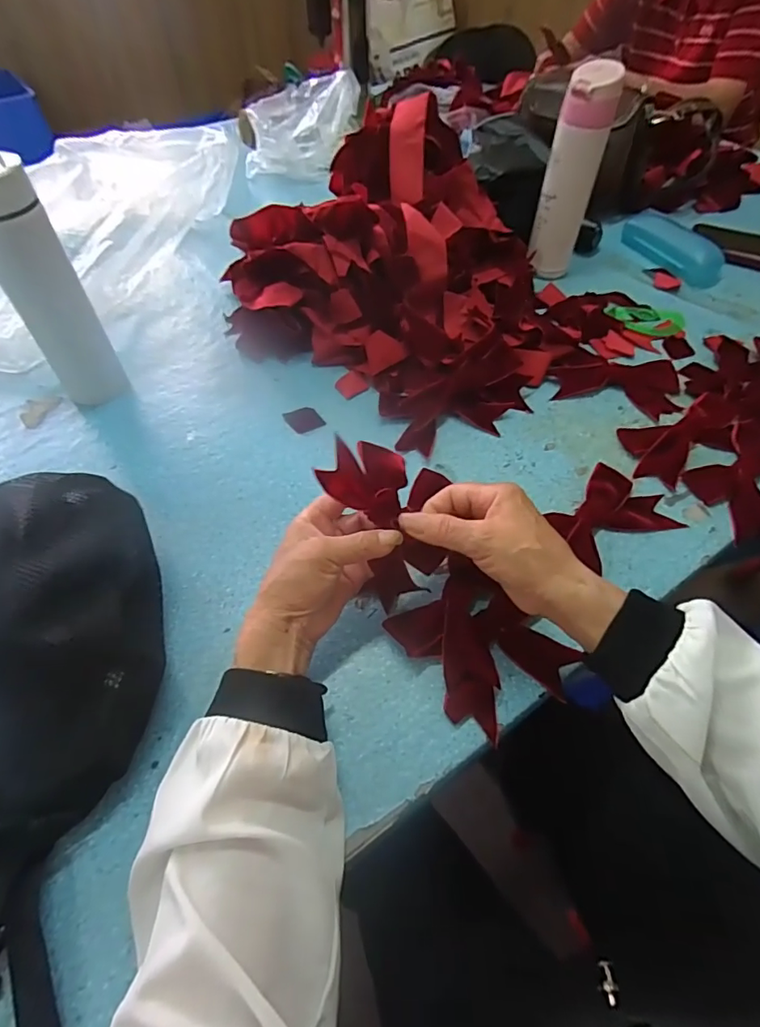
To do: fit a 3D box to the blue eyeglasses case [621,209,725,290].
[{"bbox_3d":[0.411,-0.374,0.722,0.061,0.034,0.152,-28,59,-19],"label":"blue eyeglasses case"}]

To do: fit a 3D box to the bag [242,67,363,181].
[{"bbox_3d":[-0.134,-0.675,0.893,0.195,0.110,0.181,3,54,2],"label":"bag"}]

